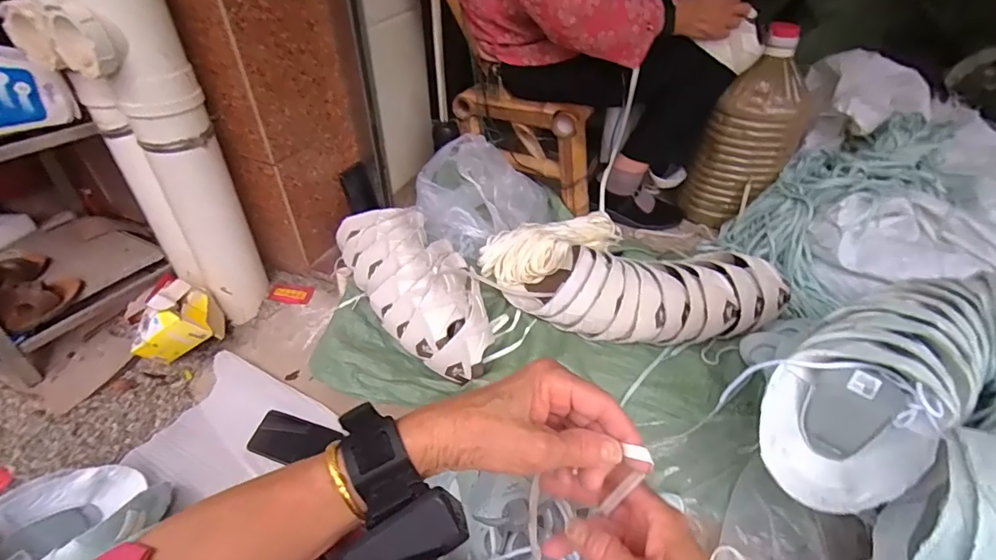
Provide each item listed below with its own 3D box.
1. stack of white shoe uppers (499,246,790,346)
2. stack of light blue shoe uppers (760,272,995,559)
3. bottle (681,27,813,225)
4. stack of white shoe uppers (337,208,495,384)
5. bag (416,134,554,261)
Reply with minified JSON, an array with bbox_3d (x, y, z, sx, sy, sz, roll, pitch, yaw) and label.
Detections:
[{"bbox_3d":[0.258,0.032,0.869,0.478,0.123,0.151,2,41,1],"label":"stack of white shoe uppers"},{"bbox_3d":[0.503,0.181,0.535,0.331,0.222,0.339,-13,43,-16],"label":"stack of light blue shoe uppers"},{"bbox_3d":[0.557,-0.321,1.059,0.154,0.403,0.155,-24,47,-26],"label":"bottle"},{"bbox_3d":[-0.136,0.001,0.883,0.190,0.096,0.402,-24,60,-26],"label":"stack of white shoe uppers"},{"bbox_3d":[-0.044,-0.181,1.045,0.304,0.188,0.168,7,42,7],"label":"bag"}]

